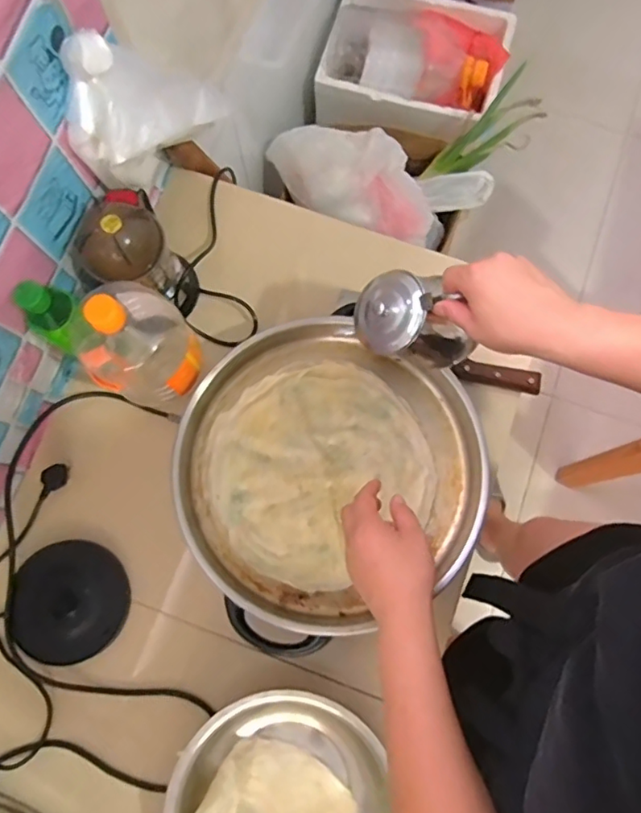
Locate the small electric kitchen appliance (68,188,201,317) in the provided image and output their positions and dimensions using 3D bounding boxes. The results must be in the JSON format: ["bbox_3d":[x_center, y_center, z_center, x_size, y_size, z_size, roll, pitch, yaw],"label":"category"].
[{"bbox_3d":[-0.226,-0.191,0.707,0.109,0.191,0.130,29,80,7],"label":"small electric kitchen appliance"}]

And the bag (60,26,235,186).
[{"bbox_3d":[-0.196,-0.353,0.633,0.069,0.196,0.202,37,81,8],"label":"bag"}]

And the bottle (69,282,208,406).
[{"bbox_3d":[-0.205,-0.068,0.639,0.111,0.218,0.109,0,78,1],"label":"bottle"}]

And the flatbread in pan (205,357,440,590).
[{"bbox_3d":[-0.005,0.073,0.674,0.262,0.025,0.243,0,78,1],"label":"flatbread in pan"}]

